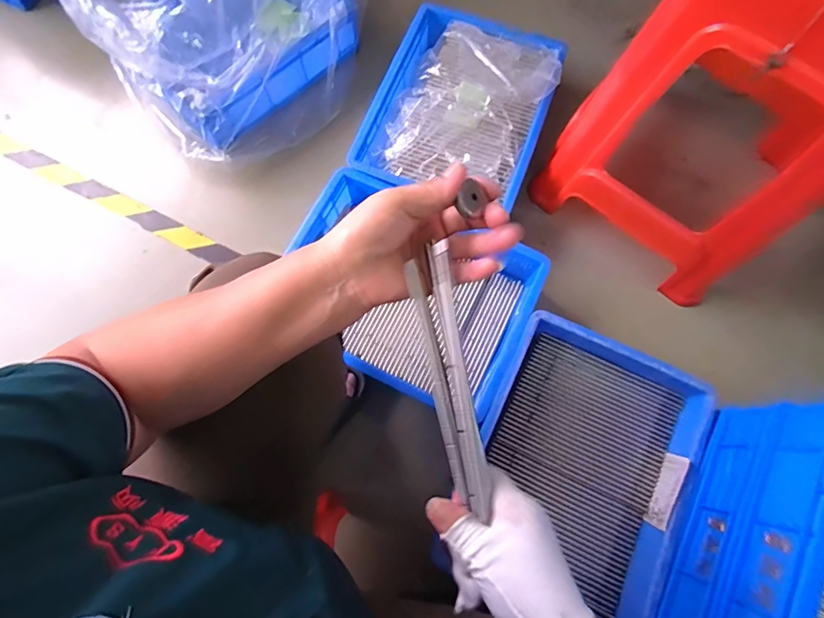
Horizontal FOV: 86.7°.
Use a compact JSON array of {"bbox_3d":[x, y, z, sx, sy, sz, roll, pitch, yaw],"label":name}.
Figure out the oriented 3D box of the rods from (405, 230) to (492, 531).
[{"bbox_3d":[0.028,0.051,0.317,0.028,0.018,0.188,-11,93,-3],"label":"rods"}]

